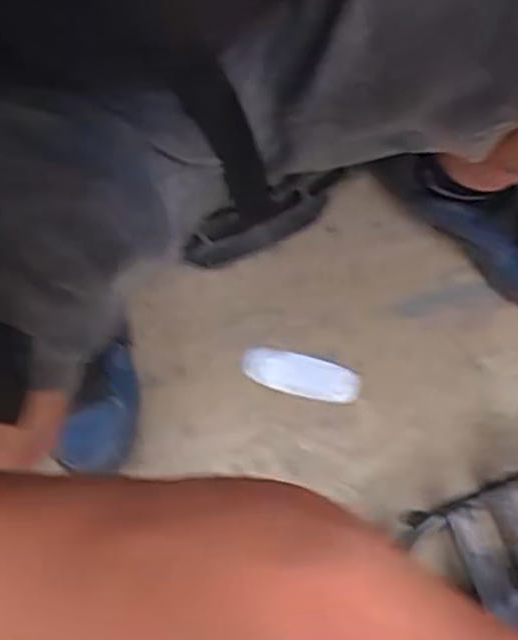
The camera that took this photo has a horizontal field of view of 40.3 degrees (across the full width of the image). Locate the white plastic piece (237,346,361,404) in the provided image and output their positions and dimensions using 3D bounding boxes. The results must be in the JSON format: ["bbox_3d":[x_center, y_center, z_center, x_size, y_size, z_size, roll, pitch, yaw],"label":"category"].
[{"bbox_3d":[0.043,0.056,0.727,0.121,0.007,0.040,15,78,4],"label":"white plastic piece"}]

